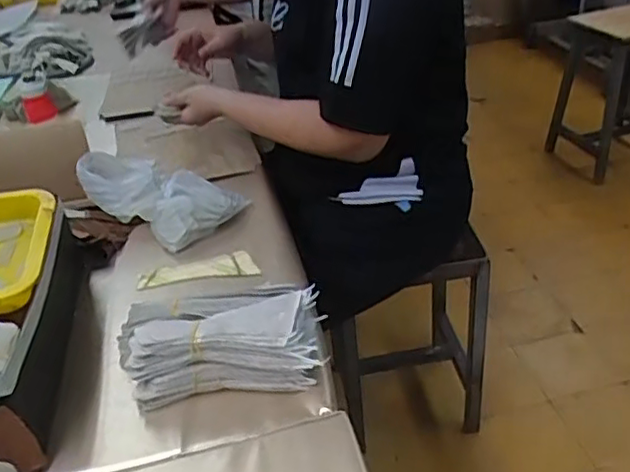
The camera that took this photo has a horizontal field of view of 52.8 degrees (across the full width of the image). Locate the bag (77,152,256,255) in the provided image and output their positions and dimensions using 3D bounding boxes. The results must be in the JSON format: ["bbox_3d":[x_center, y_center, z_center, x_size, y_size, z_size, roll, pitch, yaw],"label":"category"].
[{"bbox_3d":[-0.227,-0.066,0.942,0.204,0.091,0.137,14,40,28],"label":"bag"}]

